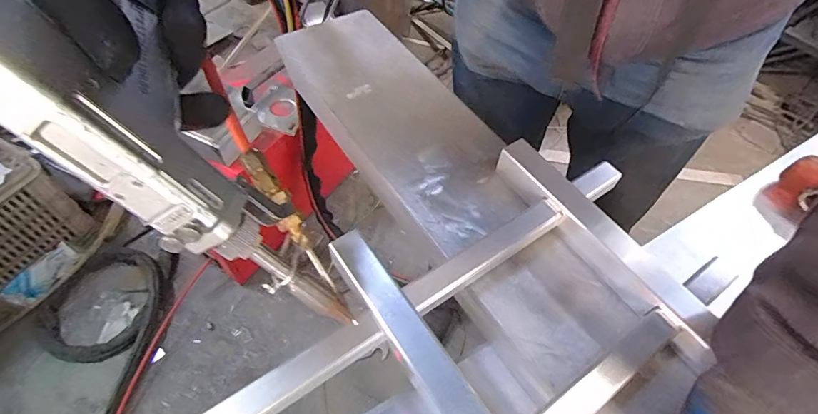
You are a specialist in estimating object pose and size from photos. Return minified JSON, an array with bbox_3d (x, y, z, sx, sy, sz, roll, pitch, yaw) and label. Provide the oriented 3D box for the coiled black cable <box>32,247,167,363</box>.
[{"bbox_3d":[-0.776,0.247,1.107,0.297,0.063,0.299,19,57,9],"label":"coiled black cable"}]

